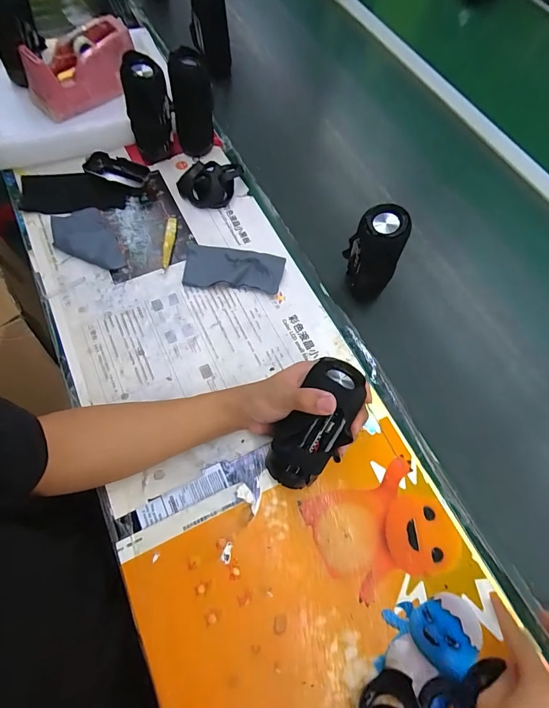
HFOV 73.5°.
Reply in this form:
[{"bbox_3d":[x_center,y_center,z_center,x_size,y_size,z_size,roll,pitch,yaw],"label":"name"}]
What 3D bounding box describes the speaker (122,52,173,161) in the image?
[{"bbox_3d":[-0.205,-0.399,0.607,0.068,0.142,0.061,-13,67,-8],"label":"speaker"}]

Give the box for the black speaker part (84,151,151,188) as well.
[{"bbox_3d":[-0.274,-0.319,0.641,0.104,0.026,0.048,15,66,4],"label":"black speaker part"}]

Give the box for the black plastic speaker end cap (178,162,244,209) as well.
[{"bbox_3d":[-0.109,-0.298,0.643,0.117,0.040,0.082,-13,67,-8],"label":"black plastic speaker end cap"}]

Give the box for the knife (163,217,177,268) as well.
[{"bbox_3d":[-0.171,-0.185,0.599,0.015,0.010,0.099,1,65,-2],"label":"knife"}]

